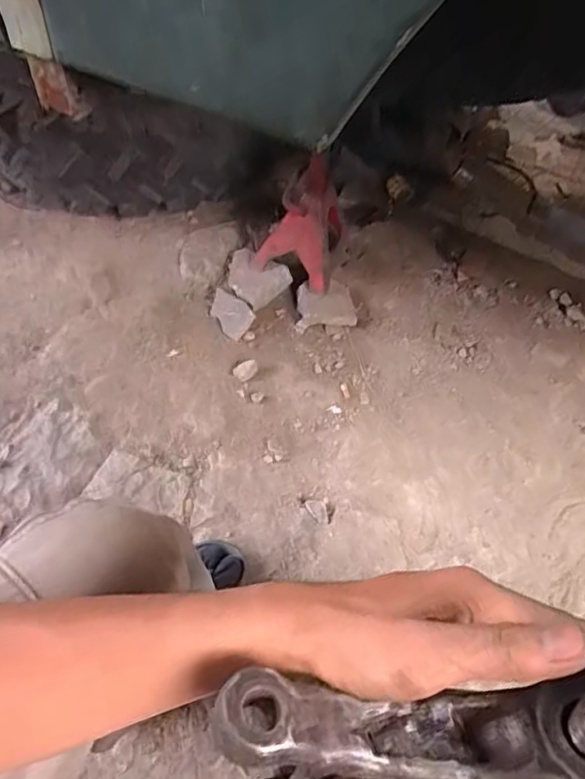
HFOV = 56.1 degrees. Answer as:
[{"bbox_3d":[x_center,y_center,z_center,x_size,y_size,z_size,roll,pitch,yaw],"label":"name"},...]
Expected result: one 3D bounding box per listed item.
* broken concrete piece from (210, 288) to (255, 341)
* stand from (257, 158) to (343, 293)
[{"bbox_3d":[-0.124,-0.153,1.069,0.065,0.018,0.121,-44,56,5],"label":"broken concrete piece"},{"bbox_3d":[0.019,-0.328,1.040,0.146,0.235,0.145,17,56,10],"label":"stand"}]

